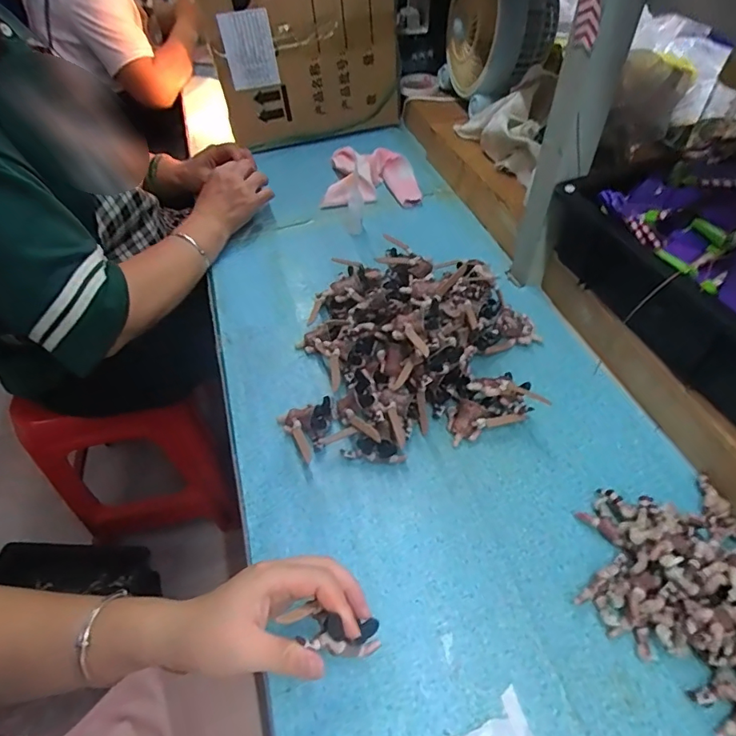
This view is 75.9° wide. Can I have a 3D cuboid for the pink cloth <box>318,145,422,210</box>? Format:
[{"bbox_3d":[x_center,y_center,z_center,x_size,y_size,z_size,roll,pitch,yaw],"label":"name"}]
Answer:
[{"bbox_3d":[0.006,-0.323,0.790,0.159,0.050,0.176,-1,52,5],"label":"pink cloth"}]

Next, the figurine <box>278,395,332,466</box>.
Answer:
[{"bbox_3d":[-0.063,0.065,0.488,0.057,0.025,0.057,-10,52,-3],"label":"figurine"}]

